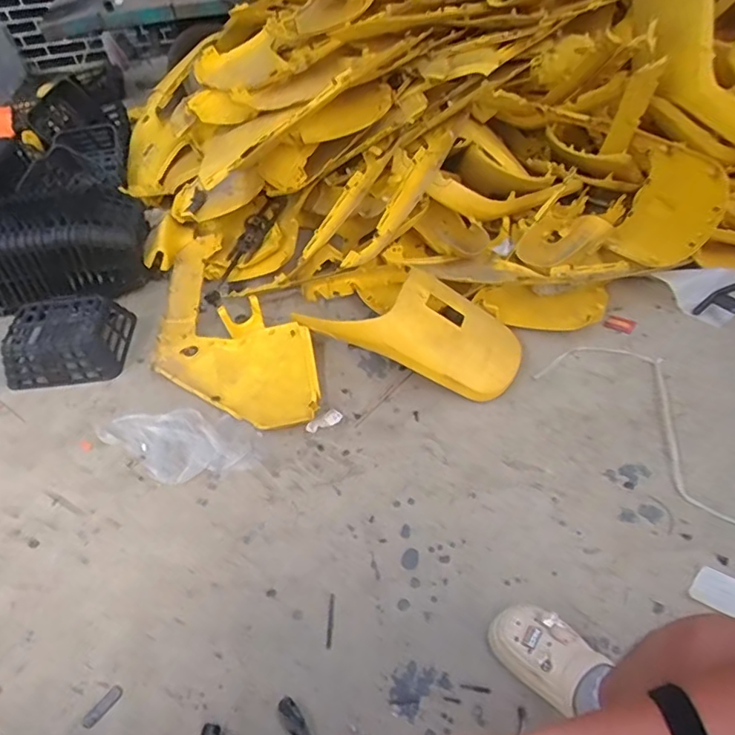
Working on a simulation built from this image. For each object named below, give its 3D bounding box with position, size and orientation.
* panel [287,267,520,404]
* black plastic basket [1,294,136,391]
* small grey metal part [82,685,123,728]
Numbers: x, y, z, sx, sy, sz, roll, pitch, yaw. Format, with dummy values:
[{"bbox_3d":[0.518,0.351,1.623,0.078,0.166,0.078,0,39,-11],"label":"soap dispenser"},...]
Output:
[{"bbox_3d":[0.107,-0.121,1.384,0.556,0.192,0.275,20,50,23],"label":"panel"},{"bbox_3d":[-0.828,-0.081,1.507,0.299,0.110,0.232,-5,47,1],"label":"black plastic basket"},{"bbox_3d":[-0.447,0.573,0.924,0.024,0.004,0.071,27,55,27],"label":"small grey metal part"}]

